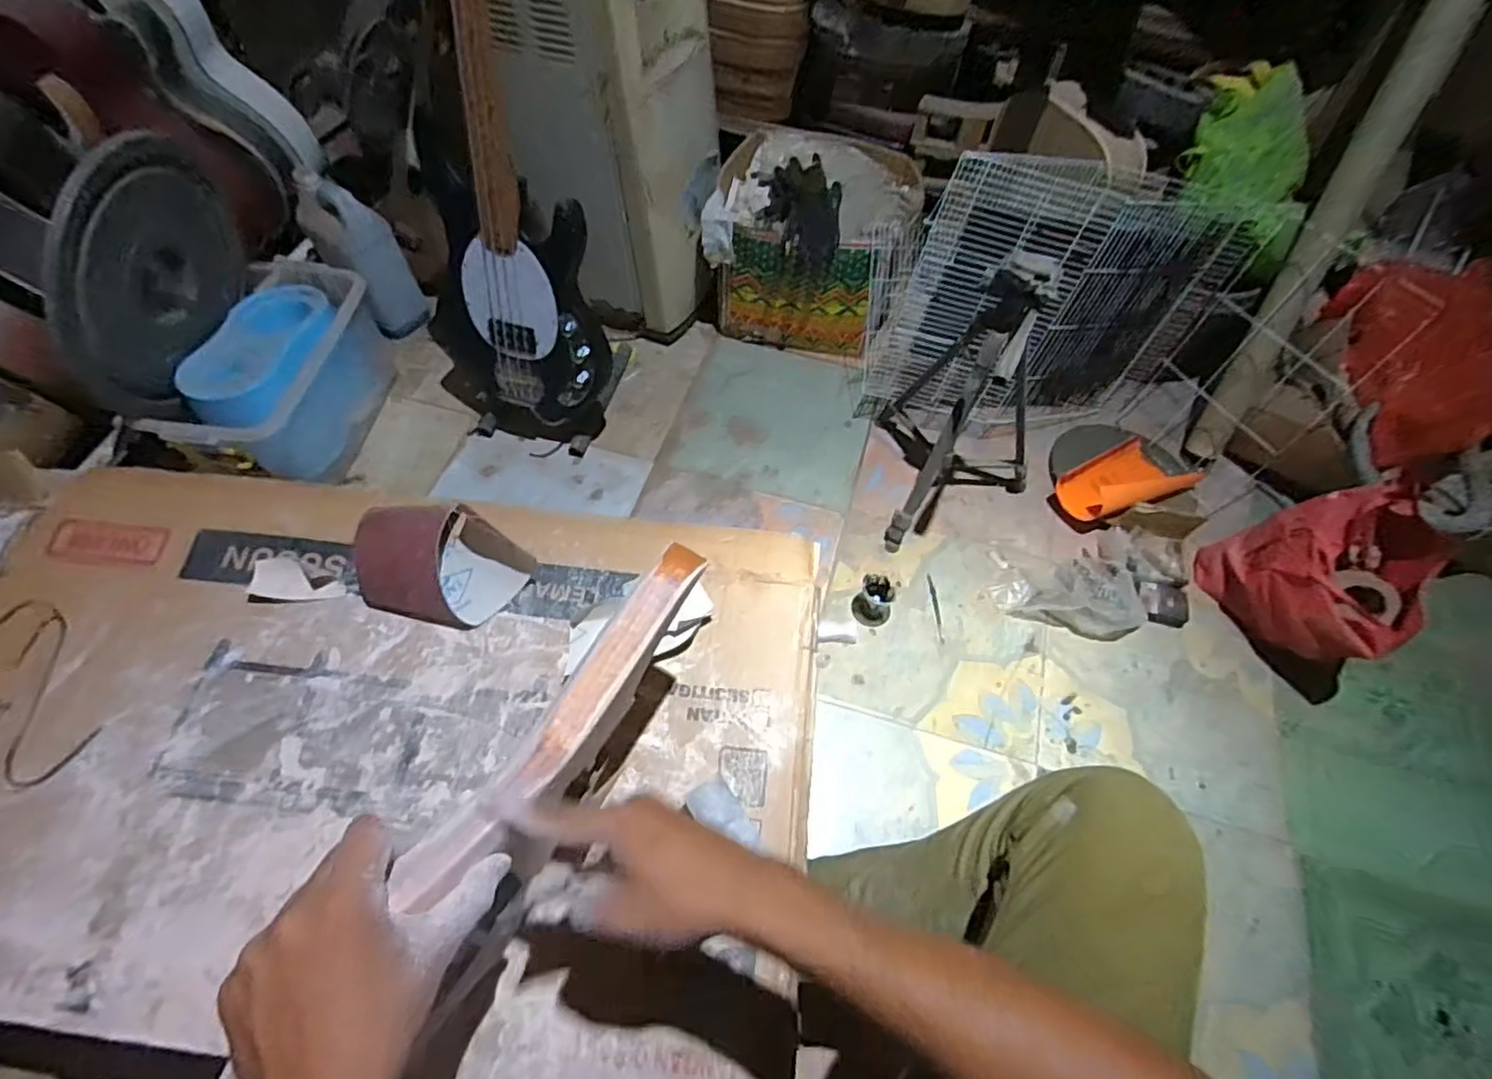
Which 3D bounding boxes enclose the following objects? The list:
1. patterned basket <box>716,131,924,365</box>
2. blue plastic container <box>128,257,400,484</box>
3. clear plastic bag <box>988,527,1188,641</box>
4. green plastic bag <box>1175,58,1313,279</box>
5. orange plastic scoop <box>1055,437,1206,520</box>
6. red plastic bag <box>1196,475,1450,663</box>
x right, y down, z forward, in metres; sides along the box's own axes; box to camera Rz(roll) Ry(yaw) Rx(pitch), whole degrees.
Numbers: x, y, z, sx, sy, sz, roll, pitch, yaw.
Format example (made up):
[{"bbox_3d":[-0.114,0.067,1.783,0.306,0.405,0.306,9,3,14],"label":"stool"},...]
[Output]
[{"bbox_3d":[0.145,-0.664,1.511,0.418,0.325,0.340,11,60,4],"label":"patterned basket"},{"bbox_3d":[-0.864,-0.303,1.280,0.216,0.216,0.439,8,60,2],"label":"blue plastic container"},{"bbox_3d":[0.652,0.067,1.227,0.354,0.133,0.197,4,60,0],"label":"clear plastic bag"},{"bbox_3d":[0.970,-0.730,1.274,0.224,0.186,0.401,24,62,11],"label":"green plastic bag"},{"bbox_3d":[0.781,-0.128,1.357,0.308,0.090,0.154,-27,64,-17],"label":"orange plastic scoop"},{"bbox_3d":[0.976,0.071,1.130,0.164,0.293,0.274,-11,61,-9],"label":"red plastic bag"}]

